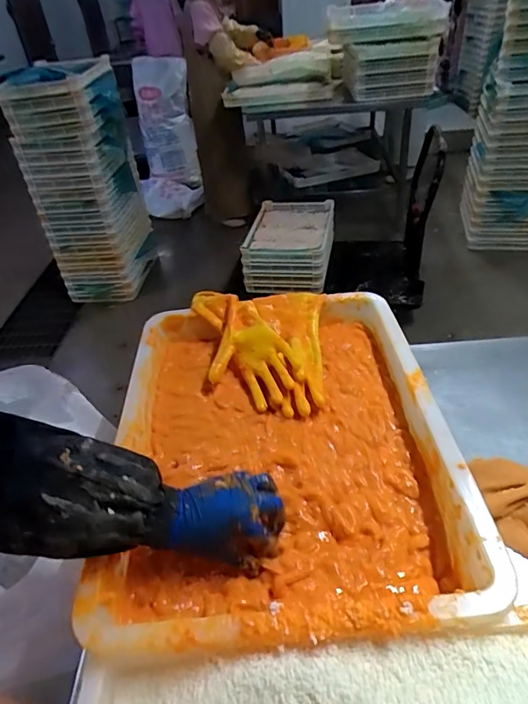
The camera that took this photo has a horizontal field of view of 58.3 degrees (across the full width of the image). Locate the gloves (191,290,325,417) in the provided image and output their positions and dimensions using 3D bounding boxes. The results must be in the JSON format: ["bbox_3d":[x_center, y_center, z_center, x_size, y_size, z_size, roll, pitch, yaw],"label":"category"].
[{"bbox_3d":[-0.015,-0.009,0.718,0.206,0.060,0.228,0,40,7],"label":"gloves"}]

